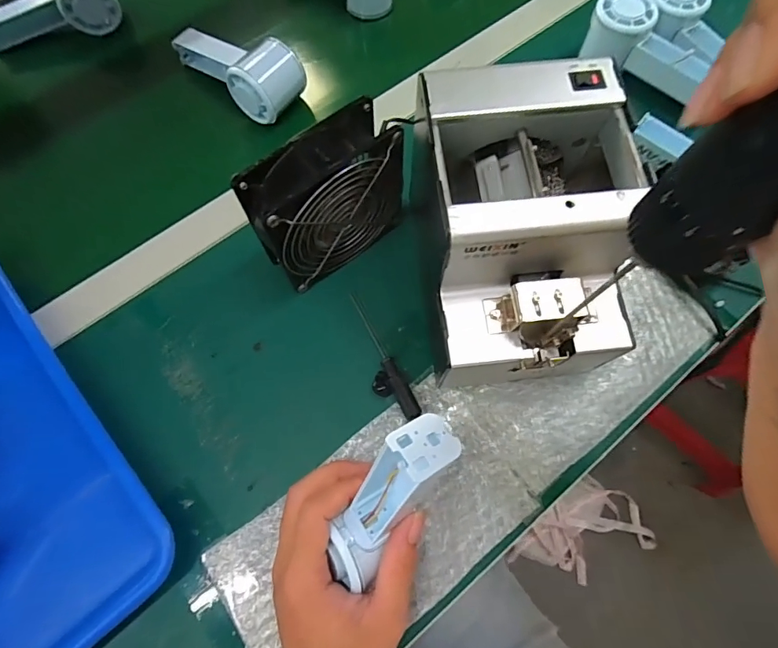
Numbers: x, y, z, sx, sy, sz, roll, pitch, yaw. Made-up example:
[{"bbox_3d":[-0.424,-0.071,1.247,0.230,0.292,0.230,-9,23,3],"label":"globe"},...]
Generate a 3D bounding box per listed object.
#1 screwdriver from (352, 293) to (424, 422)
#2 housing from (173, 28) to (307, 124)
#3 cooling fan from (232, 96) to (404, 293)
[{"bbox_3d":[-0.003,0.022,0.363,0.013,0.014,0.118,-23,71,-8],"label":"screwdriver"},{"bbox_3d":[-0.159,-0.263,0.450,0.160,0.050,0.056,33,73,12],"label":"housing"},{"bbox_3d":[-0.045,-0.091,0.351,0.117,0.122,0.047,-34,73,-12],"label":"cooling fan"}]

